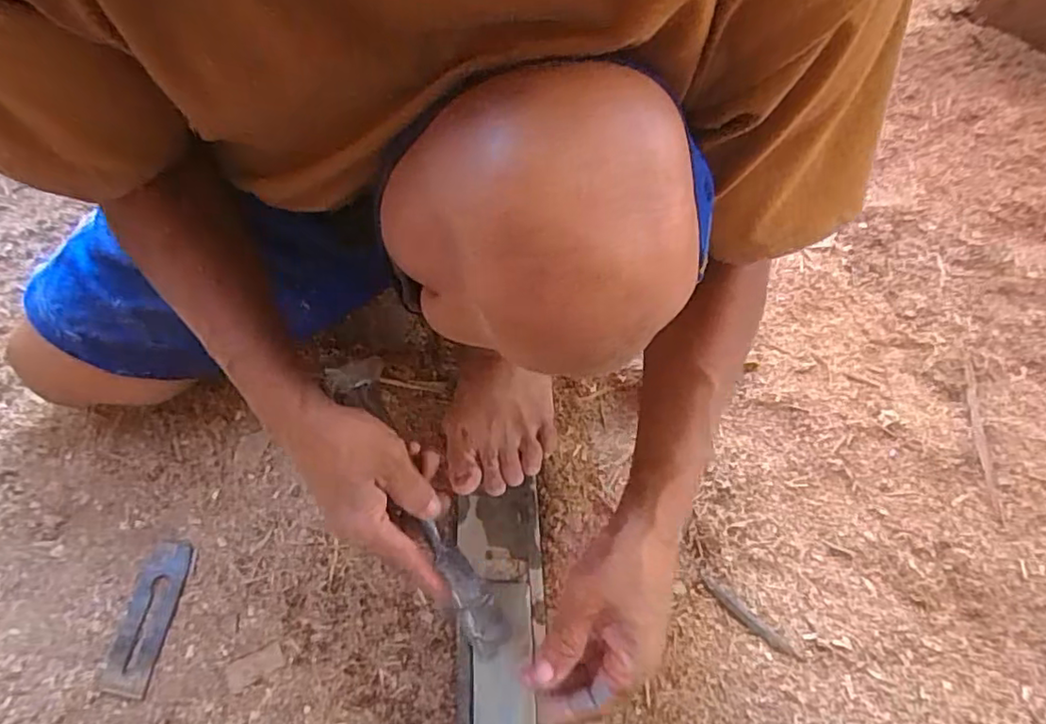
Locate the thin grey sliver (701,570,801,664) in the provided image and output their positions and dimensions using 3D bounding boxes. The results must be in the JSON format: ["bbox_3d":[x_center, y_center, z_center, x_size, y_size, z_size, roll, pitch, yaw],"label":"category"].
[{"bbox_3d":[0.206,0.230,0.551,0.105,0.009,0.015,36,71,19],"label":"thin grey sliver"}]

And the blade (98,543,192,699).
[{"bbox_3d":[-0.359,0.243,0.583,0.050,0.004,0.134,7,67,4],"label":"blade"}]

